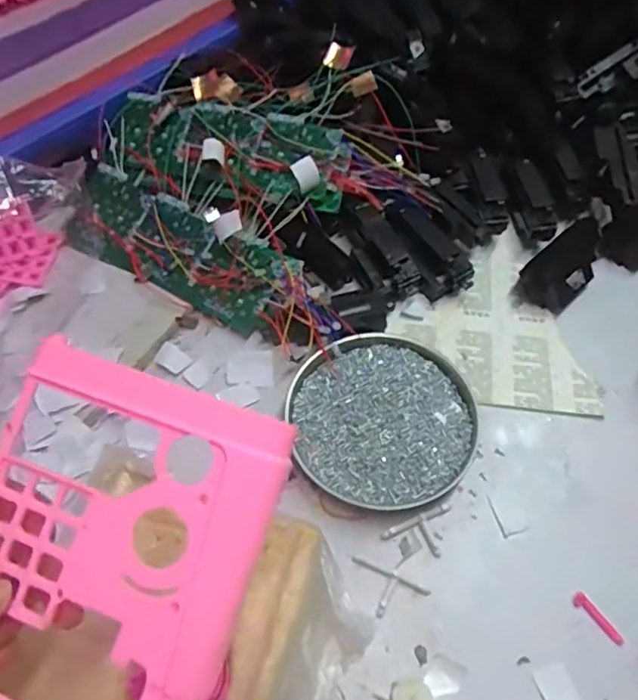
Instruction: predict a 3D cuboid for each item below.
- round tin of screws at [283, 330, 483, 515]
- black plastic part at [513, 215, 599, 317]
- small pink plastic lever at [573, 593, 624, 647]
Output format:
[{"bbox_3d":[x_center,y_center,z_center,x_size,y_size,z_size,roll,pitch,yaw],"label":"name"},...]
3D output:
[{"bbox_3d":[0.047,0.049,0.437,0.130,0.021,0.137,-2,59,3],"label":"round tin of screws"},{"bbox_3d":[0.209,-0.072,0.506,0.086,0.033,0.045,-40,65,-22],"label":"black plastic part"},{"bbox_3d":[0.174,0.168,0.369,0.007,0.008,0.035,-37,64,-17],"label":"small pink plastic lever"}]

